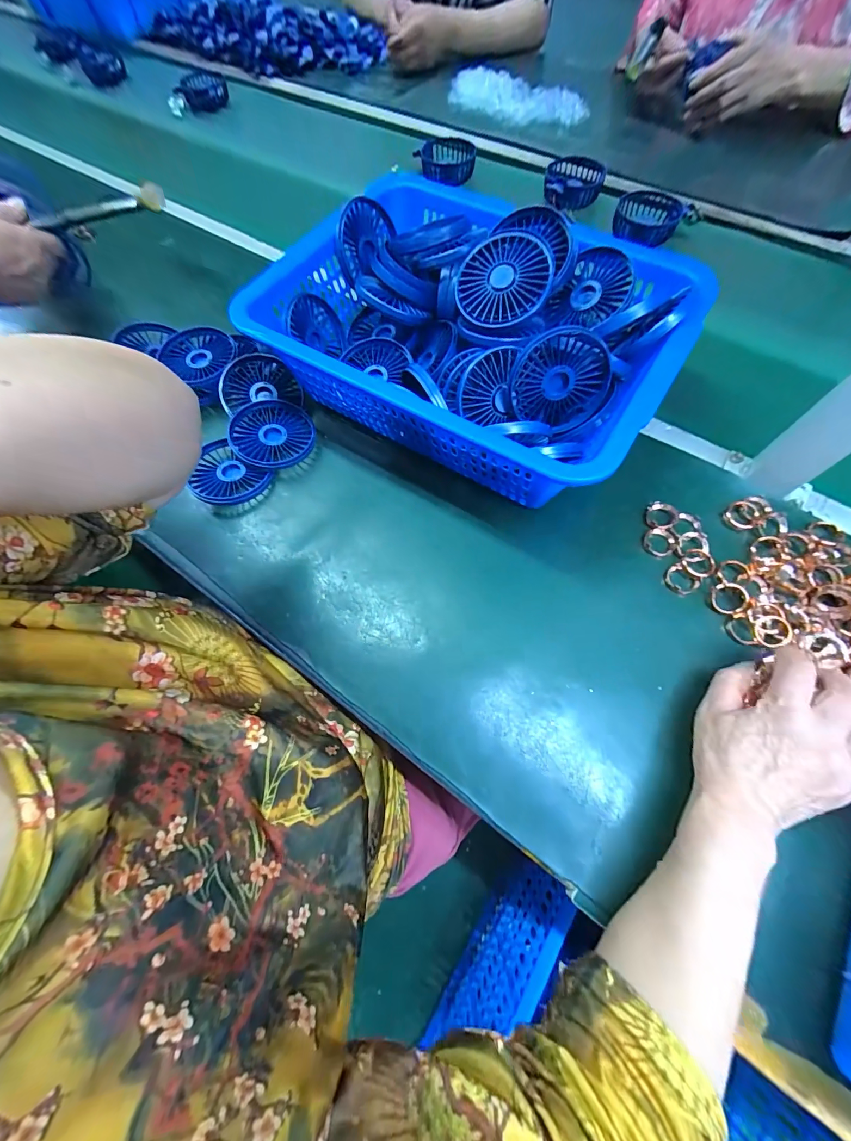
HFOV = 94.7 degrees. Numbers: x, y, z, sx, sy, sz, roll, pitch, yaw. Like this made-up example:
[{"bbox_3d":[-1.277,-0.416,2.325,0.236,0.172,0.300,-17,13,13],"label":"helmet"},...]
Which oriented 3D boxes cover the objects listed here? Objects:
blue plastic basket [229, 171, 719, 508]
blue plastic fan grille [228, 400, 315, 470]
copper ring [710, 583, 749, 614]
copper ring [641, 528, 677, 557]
[{"bbox_3d":[0.044,-0.233,0.413,0.373,0.127,0.288,30,70,12],"label":"blue plastic basket"},{"bbox_3d":[-0.166,-0.148,0.424,0.085,0.016,0.083,3,76,-11],"label":"blue plastic fan grille"},{"bbox_3d":[0.272,0.025,0.350,0.027,0.007,0.028,3,97,25],"label":"copper ring"},{"bbox_3d":[0.227,-0.027,0.381,0.028,0.004,0.028,-5,77,22],"label":"copper ring"}]

